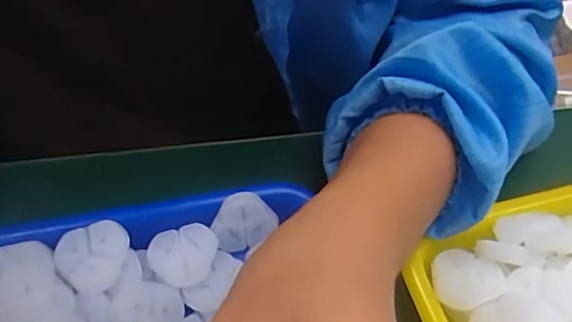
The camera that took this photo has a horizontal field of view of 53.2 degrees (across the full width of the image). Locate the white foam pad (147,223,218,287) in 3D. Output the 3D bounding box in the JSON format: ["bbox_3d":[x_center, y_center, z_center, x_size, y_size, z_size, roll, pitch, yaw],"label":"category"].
[{"bbox_3d":[-0.054,0.050,0.305,0.035,0.006,0.032,-13,58,-13],"label":"white foam pad"}]

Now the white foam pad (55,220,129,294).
[{"bbox_3d":[-0.100,0.047,0.293,0.033,0.010,0.035,19,56,9],"label":"white foam pad"}]

